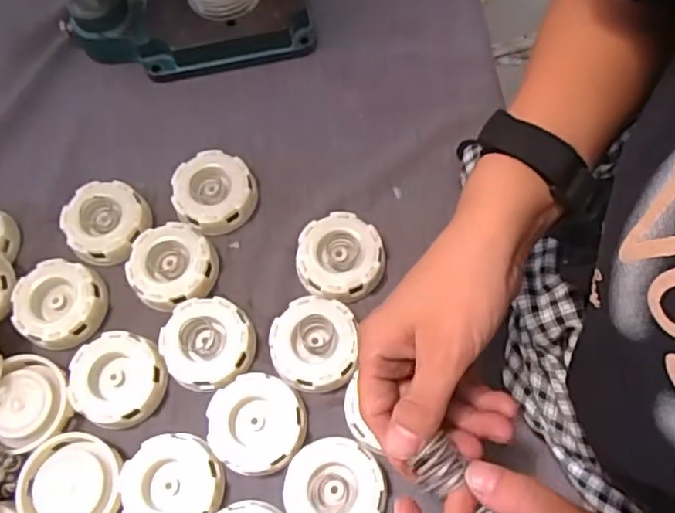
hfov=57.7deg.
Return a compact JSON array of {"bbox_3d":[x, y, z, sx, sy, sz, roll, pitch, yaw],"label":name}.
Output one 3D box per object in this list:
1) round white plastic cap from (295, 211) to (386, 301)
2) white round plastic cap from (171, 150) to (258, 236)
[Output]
[{"bbox_3d":[0.002,0.000,0.435,0.060,0.018,0.059,-2,67,4],"label":"round white plastic cap"},{"bbox_3d":[-0.093,-0.050,0.462,0.060,0.019,0.059,-2,67,4],"label":"white round plastic cap"}]

